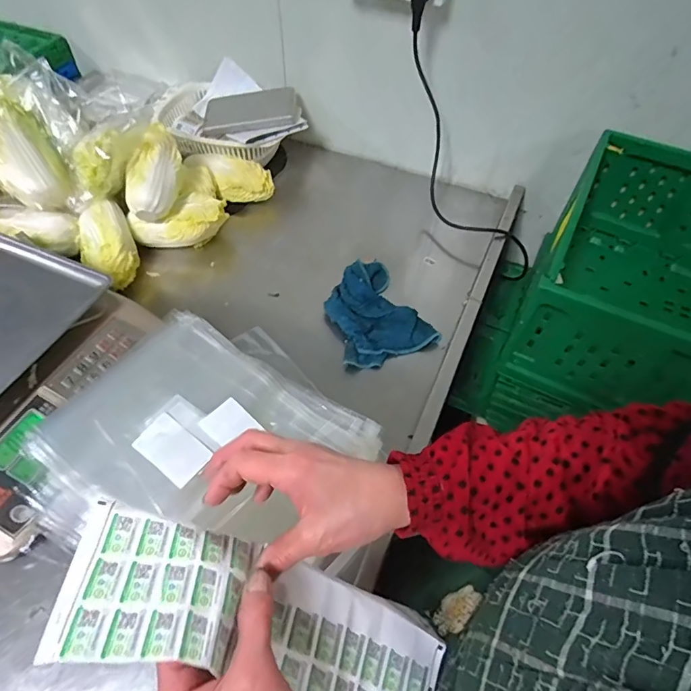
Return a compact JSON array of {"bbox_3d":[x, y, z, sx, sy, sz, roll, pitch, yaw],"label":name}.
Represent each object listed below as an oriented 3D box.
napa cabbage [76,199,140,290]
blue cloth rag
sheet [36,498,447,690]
[{"bbox_3d":[-0.406,-0.171,0.756,0.086,0.075,0.136,-22,58,-16],"label":"napa cabbage"},{"bbox_3d":[0.037,-0.061,0.731,0.152,0.034,0.197,-21,58,-16],"label":"blue cloth rag"},{"bbox_3d":[-0.046,0.186,0.293,0.263,0.049,0.086,30,55,-14],"label":"sheet"}]

